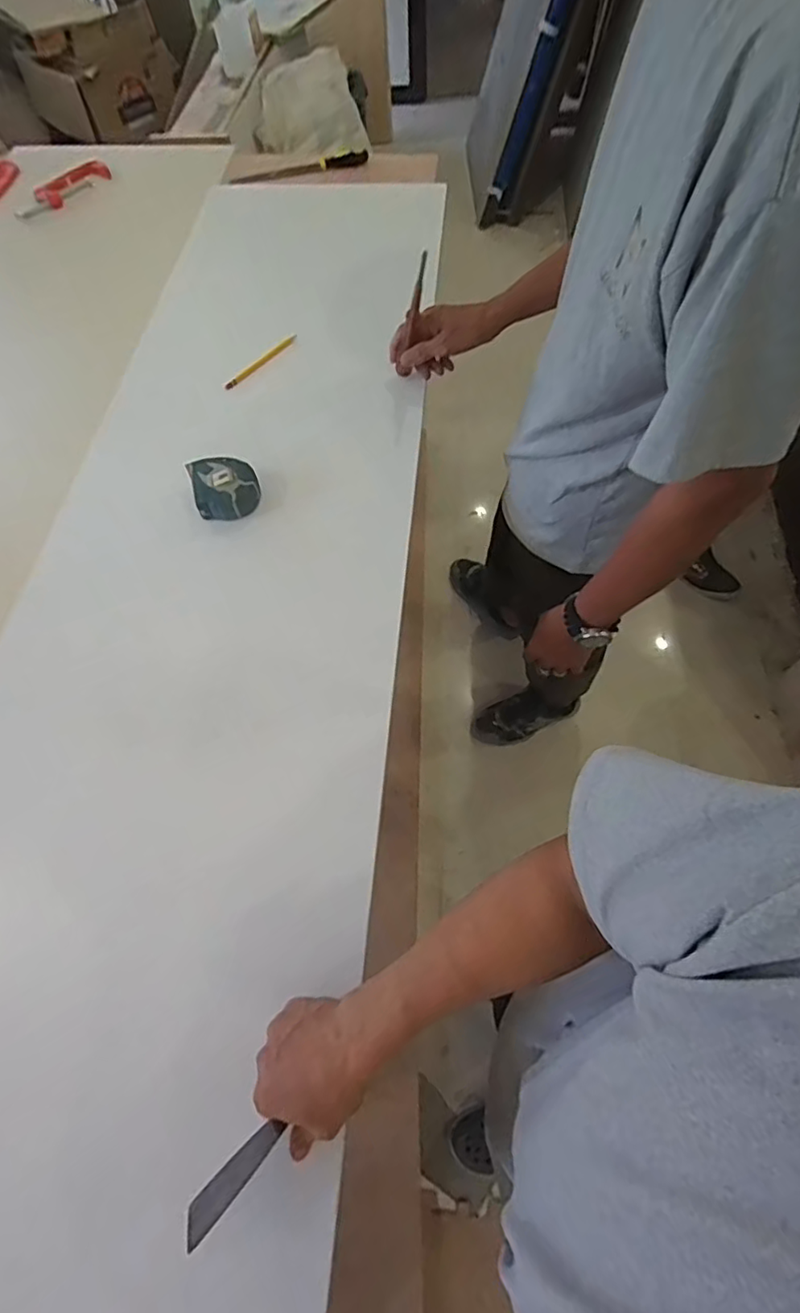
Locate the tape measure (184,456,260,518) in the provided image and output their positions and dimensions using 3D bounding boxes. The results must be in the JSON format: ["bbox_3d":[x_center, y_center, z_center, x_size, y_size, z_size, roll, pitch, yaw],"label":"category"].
[{"bbox_3d":[-0.238,-0.232,0.777,0.087,0.039,0.092,-19,63,-6],"label":"tape measure"}]

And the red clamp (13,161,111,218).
[{"bbox_3d":[-0.731,-1.007,1.223,0.057,0.028,0.226,35,70,19],"label":"red clamp"}]

